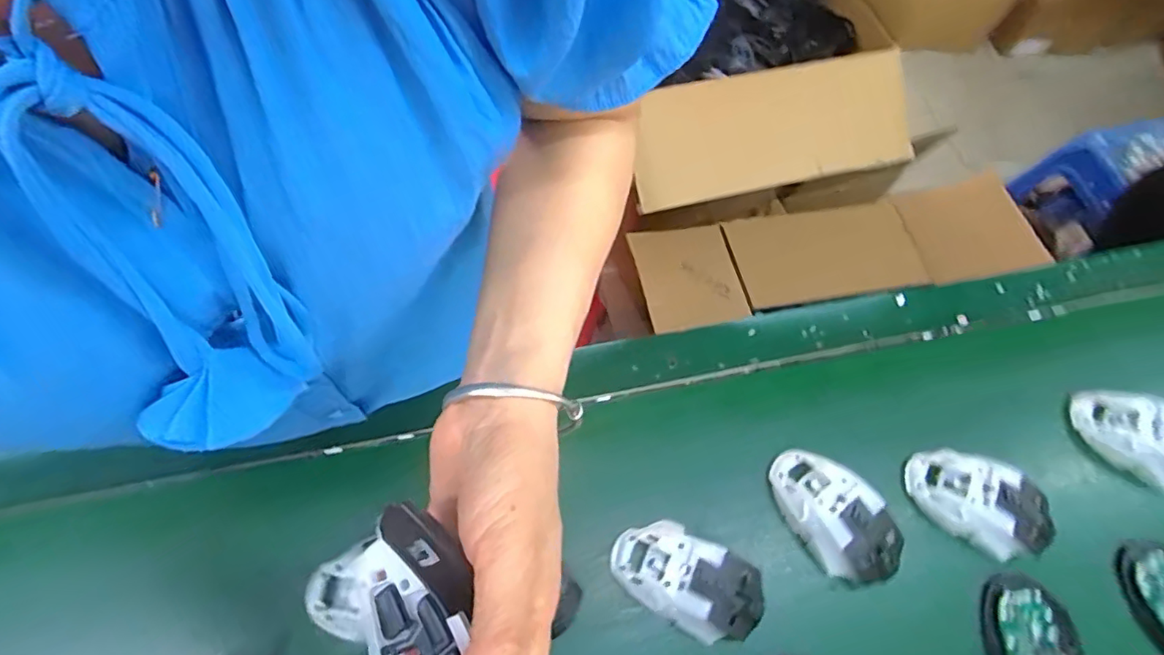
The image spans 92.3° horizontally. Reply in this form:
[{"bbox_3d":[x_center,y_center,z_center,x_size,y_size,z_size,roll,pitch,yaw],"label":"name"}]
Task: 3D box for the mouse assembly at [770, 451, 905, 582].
[{"bbox_3d":[0.206,0.151,0.455,0.065,0.036,0.117,-31,71,-16],"label":"mouse assembly"}]

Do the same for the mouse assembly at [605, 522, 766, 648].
[{"bbox_3d":[0.079,0.194,0.431,0.114,0.043,0.065,28,67,9],"label":"mouse assembly"}]

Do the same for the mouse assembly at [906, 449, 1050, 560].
[{"bbox_3d":[0.333,0.145,0.464,0.114,0.035,0.065,31,67,10],"label":"mouse assembly"}]

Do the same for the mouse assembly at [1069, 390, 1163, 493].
[{"bbox_3d":[0.500,0.096,0.496,0.107,0.037,0.064,38,69,13],"label":"mouse assembly"}]

